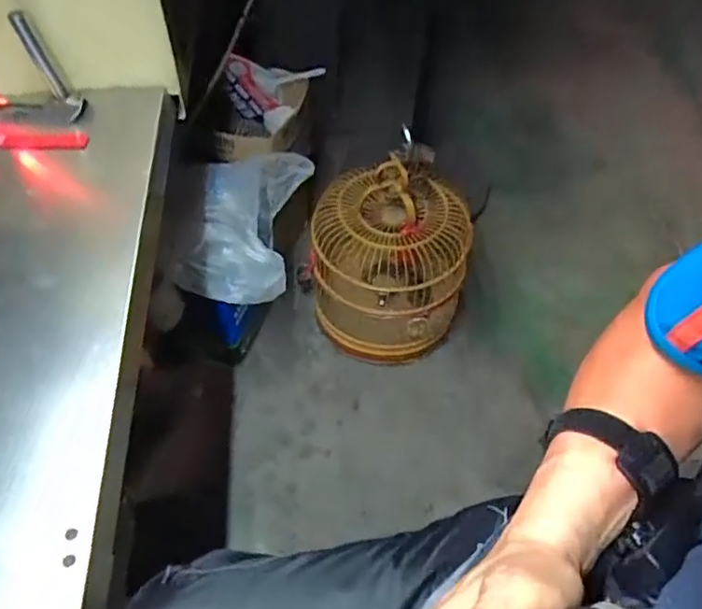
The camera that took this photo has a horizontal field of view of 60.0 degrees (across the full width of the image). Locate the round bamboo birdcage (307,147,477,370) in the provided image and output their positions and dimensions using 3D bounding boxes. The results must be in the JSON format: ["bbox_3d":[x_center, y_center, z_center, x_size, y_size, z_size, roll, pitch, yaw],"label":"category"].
[{"bbox_3d":[0.082,-0.091,1.321,0.328,0.402,0.279,6,55,7],"label":"round bamboo birdcage"}]

